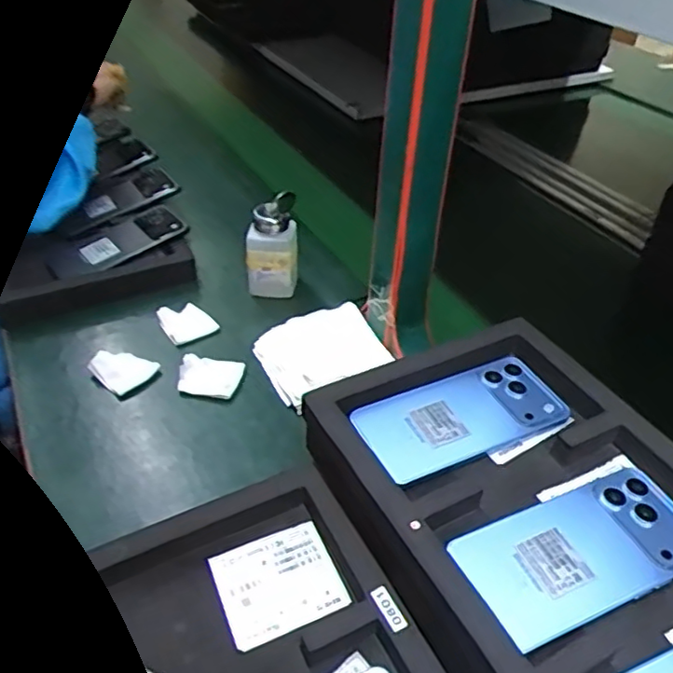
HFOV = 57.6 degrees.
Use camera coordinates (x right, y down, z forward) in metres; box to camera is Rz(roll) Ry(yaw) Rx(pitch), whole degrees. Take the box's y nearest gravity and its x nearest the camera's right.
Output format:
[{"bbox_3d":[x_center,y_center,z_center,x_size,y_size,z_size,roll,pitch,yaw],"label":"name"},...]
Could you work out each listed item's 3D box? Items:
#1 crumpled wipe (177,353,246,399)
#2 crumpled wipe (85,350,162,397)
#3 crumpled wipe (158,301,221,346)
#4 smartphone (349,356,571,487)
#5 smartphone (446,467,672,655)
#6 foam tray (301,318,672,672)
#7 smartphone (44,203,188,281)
[{"bbox_3d":[-0.123,0.038,0.597,0.057,0.019,0.046,6,40,3],"label":"crumpled wipe"},{"bbox_3d":[-0.207,0.029,0.594,0.046,0.024,0.047,24,44,23],"label":"crumpled wipe"},{"bbox_3d":[-0.160,-0.015,0.655,0.052,0.016,0.045,-17,44,-22],"label":"crumpled wipe"},{"bbox_3d":[0.097,0.062,0.477,0.160,0.010,0.074,-15,43,-21],"label":"smartphone"},{"bbox_3d":[0.158,0.136,0.392,0.158,0.007,0.077,-14,43,-20],"label":"smartphone"},{"bbox_3d":[0.179,0.173,0.361,0.255,0.054,0.480,-17,44,-23],"label":"foam tray"},{"bbox_3d":[-0.256,-0.106,0.716,0.151,0.016,0.076,-30,53,-22],"label":"smartphone"}]

